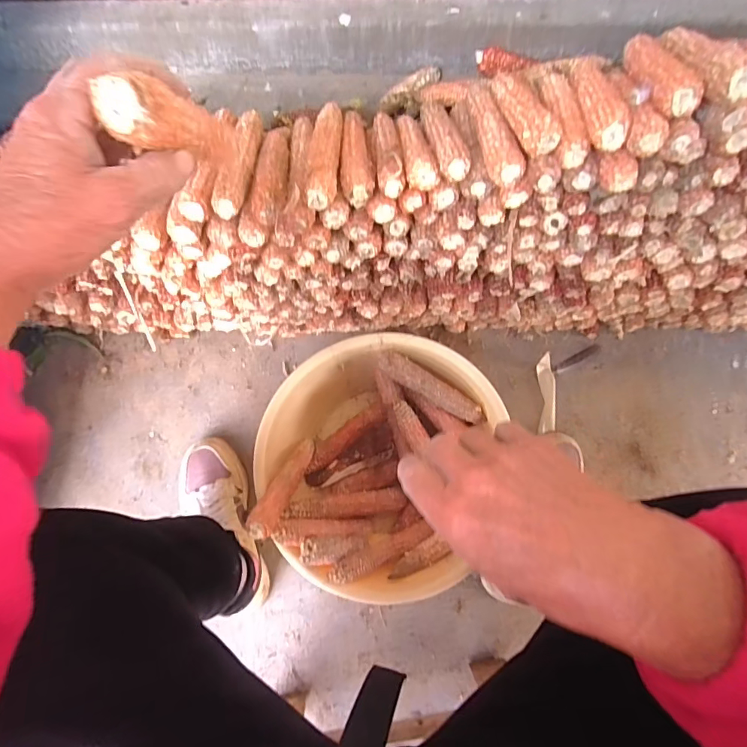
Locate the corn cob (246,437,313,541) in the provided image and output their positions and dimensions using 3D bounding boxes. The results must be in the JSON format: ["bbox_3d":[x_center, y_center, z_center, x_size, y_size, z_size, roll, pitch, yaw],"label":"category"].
[{"bbox_3d":[-0.113,0.143,0.571,0.032,0.167,0.024,21,122,5],"label":"corn cob"}]

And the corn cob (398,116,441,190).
[{"bbox_3d":[0.041,-0.235,0.453,0.029,0.027,0.131,-8,54,0],"label":"corn cob"}]

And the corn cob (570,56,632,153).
[{"bbox_3d":[0.203,-0.252,0.398,0.030,0.028,0.145,4,56,2],"label":"corn cob"}]

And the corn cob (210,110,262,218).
[{"bbox_3d":[-0.131,-0.212,0.432,0.026,0.024,0.144,2,60,2],"label":"corn cob"}]

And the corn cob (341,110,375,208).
[{"bbox_3d":[-0.019,-0.231,0.460,0.031,0.024,0.159,-6,56,0],"label":"corn cob"}]

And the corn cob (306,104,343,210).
[{"bbox_3d":[-0.048,-0.229,0.447,0.028,0.021,0.174,0,56,1],"label":"corn cob"}]

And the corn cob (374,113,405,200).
[{"bbox_3d":[0.014,-0.233,0.458,0.027,0.027,0.133,-5,56,0],"label":"corn cob"}]

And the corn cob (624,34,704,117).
[{"bbox_3d":[0.254,-0.272,0.392,0.033,0.024,0.154,6,50,2],"label":"corn cob"}]

